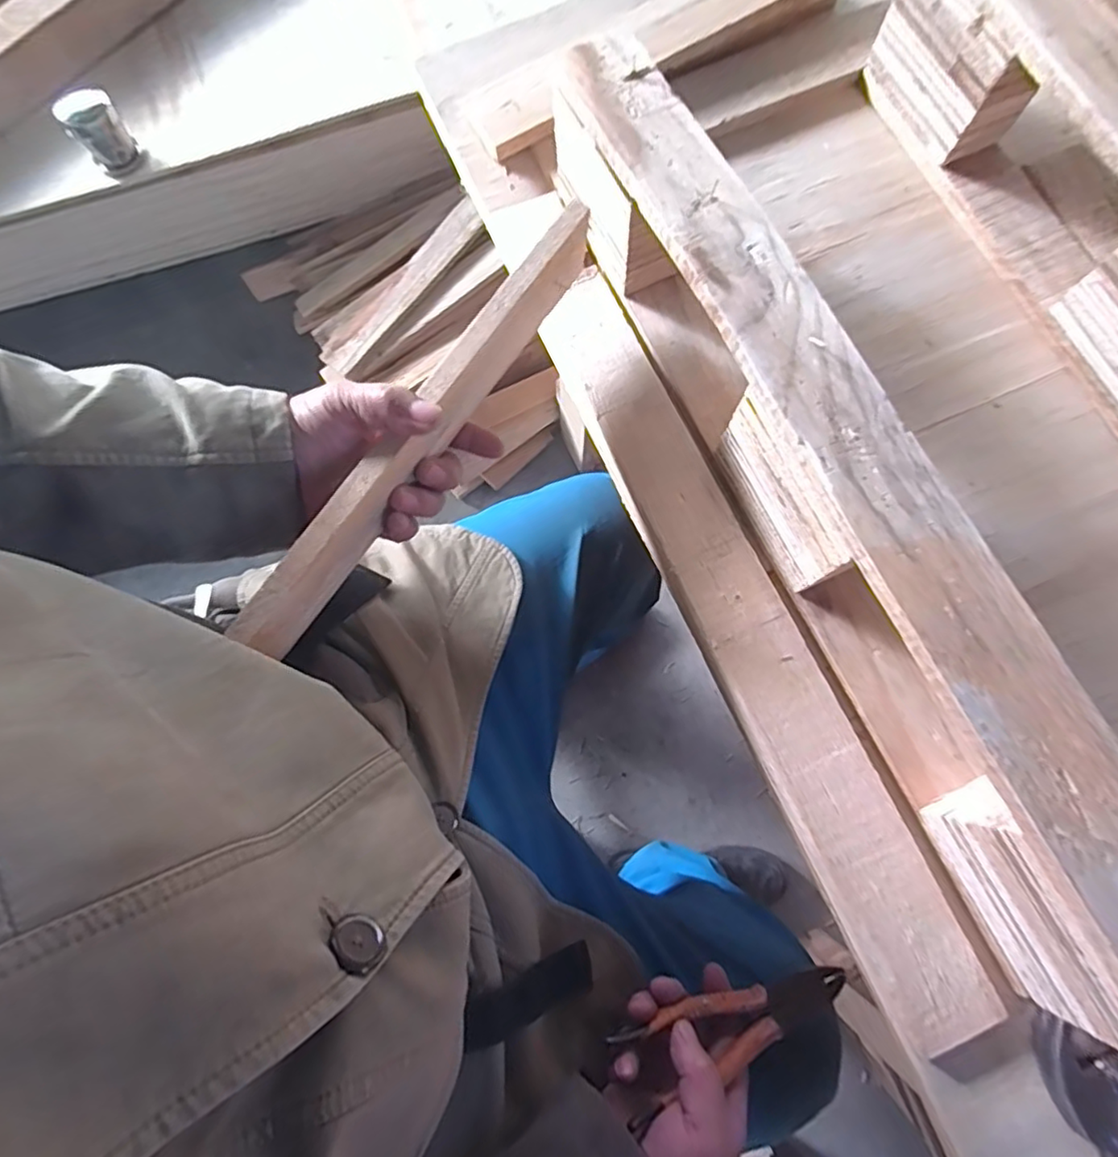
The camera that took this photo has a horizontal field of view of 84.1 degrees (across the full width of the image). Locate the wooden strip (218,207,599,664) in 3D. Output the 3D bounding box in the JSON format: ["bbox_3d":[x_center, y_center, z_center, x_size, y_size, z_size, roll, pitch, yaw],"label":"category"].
[{"bbox_3d":[-0.080,-0.098,0.397,0.013,0.063,0.340,33,79,8],"label":"wooden strip"}]

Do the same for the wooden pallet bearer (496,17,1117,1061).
[{"bbox_3d":[0.155,-0.070,0.391,0.076,0.121,0.684,-25,78,-5],"label":"wooden pallet bearer"}]

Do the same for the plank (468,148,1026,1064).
[{"bbox_3d":[0.096,-0.042,0.454,0.073,0.029,0.705,-24,78,-5],"label":"plank"}]

